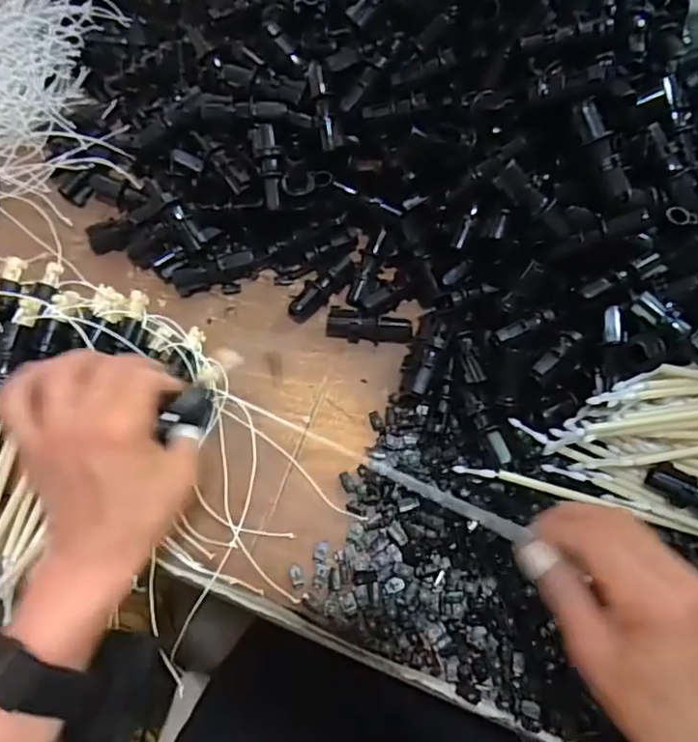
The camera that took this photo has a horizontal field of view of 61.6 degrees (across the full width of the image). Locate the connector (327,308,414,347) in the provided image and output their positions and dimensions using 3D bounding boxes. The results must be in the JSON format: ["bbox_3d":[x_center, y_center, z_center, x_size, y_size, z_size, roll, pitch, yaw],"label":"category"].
[{"bbox_3d":[0.016,-0.036,0.466,0.066,0.022,0.023,5,69,0],"label":"connector"}]

